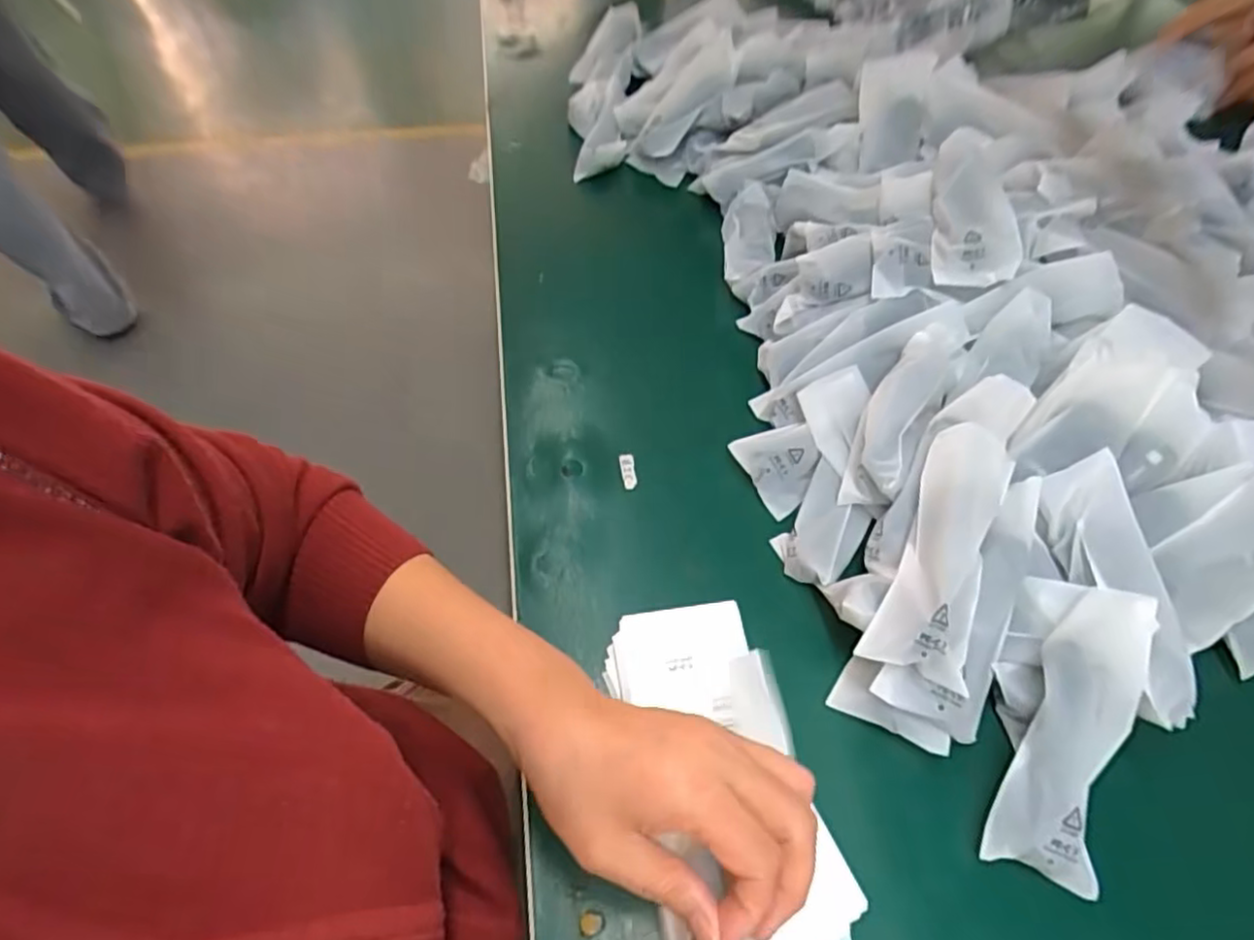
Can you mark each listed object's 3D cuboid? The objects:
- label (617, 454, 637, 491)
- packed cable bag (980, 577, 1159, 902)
[{"bbox_3d":[0.000,0.001,0.489,0.010,0.005,0.029,-9,55,-6],"label":"label"},{"bbox_3d":[0.231,0.133,0.355,0.053,0.035,0.150,21,74,15],"label":"packed cable bag"}]

